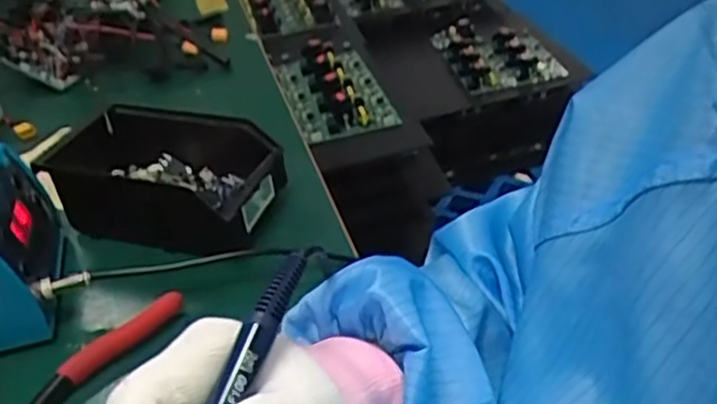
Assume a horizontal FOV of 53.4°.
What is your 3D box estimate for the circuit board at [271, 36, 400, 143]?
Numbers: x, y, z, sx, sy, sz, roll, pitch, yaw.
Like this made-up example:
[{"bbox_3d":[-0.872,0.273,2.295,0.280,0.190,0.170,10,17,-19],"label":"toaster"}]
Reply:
[{"bbox_3d":[-0.053,-0.210,1.234,0.155,0.052,0.353,-19,33,-3],"label":"circuit board"}]

